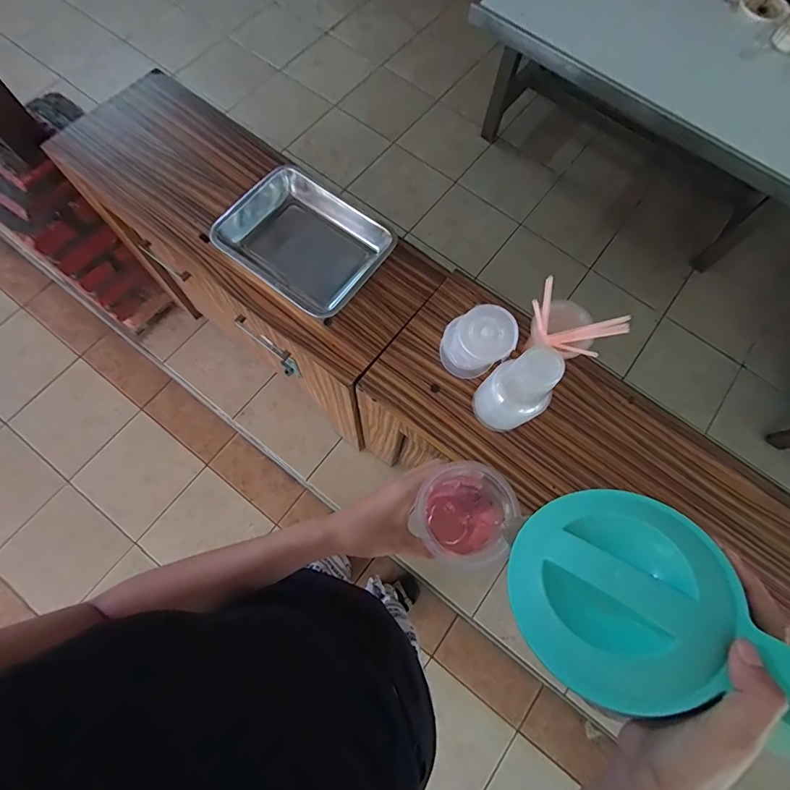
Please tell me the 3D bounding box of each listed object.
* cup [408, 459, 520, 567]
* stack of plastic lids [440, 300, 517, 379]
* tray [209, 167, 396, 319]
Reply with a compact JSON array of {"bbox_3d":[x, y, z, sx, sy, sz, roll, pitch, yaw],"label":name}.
[{"bbox_3d":[0.058,0.109,0.399,0.071,0.083,0.082,24,76,7],"label":"cup"},{"bbox_3d":[0.136,-0.087,0.703,0.120,0.064,0.097,-26,76,-10],"label":"stack of plastic lids"},{"bbox_3d":[-0.156,-0.278,0.762,0.271,0.047,0.219,37,77,10],"label":"tray"}]

